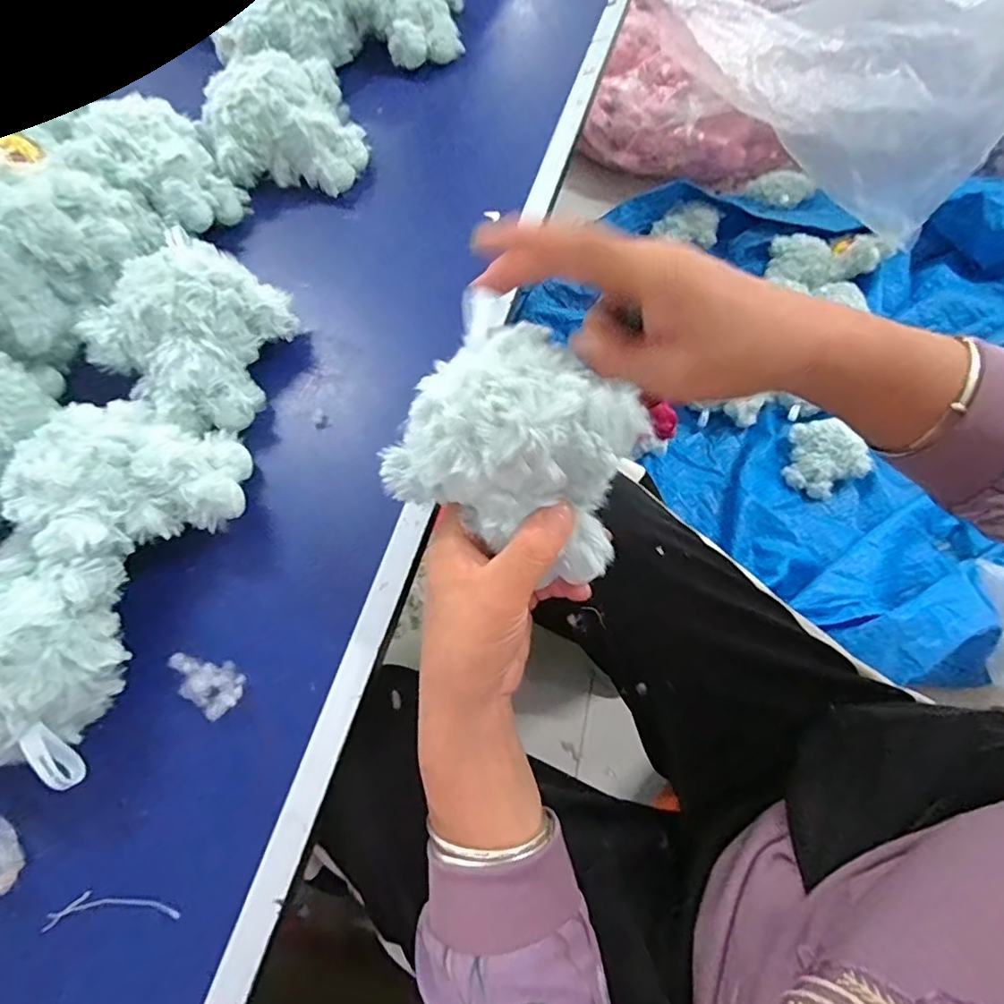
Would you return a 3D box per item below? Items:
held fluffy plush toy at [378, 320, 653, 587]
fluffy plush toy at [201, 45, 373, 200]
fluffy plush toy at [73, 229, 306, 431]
[{"bbox_3d":[0.010,-0.026,0.284,0.115,0.074,0.087,29,71,14],"label":"held fluffy plush toy"},{"bbox_3d":[-0.184,-0.316,0.483,0.124,0.059,0.110,-21,68,-6],"label":"fluffy plush toy"},{"bbox_3d":[-0.210,-0.119,0.398,0.114,0.058,0.116,-1,67,2],"label":"fluffy plush toy"}]

